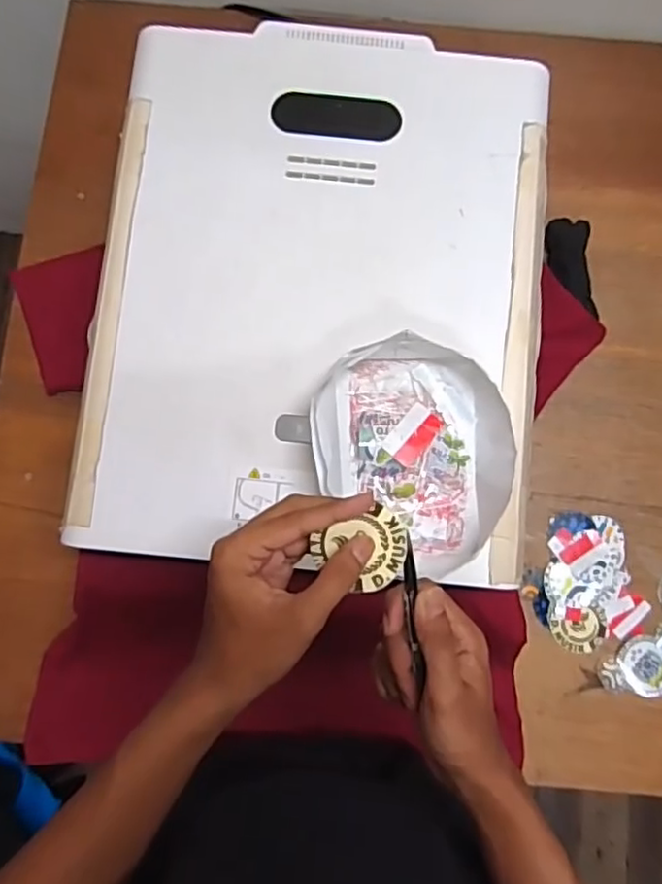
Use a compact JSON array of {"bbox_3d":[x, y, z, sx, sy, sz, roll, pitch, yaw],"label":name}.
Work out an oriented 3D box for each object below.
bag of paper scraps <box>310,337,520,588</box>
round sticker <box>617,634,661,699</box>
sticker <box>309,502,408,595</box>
[{"bbox_3d":[0.068,0.010,0.544,0.163,0.046,0.187,-6,81,-3],"label":"bag of paper scraps"},{"bbox_3d":[0.338,0.239,0.697,0.055,0.009,0.066,-21,82,-5],"label":"round sticker"},{"bbox_3d":[0.020,0.071,0.411,0.059,0.005,0.050,-24,89,3],"label":"sticker"}]

